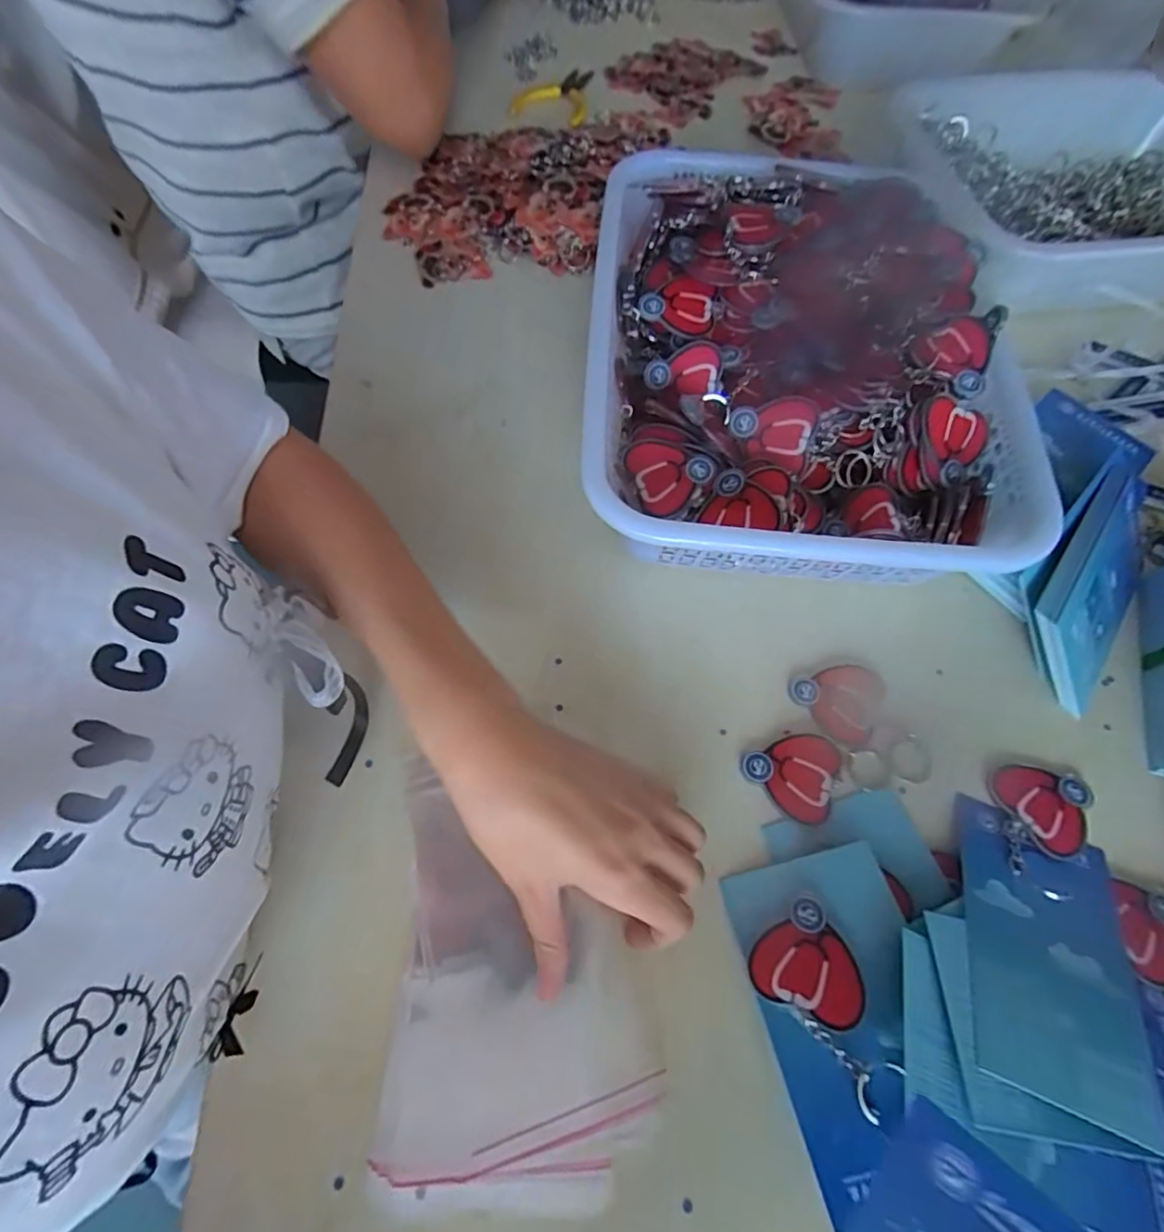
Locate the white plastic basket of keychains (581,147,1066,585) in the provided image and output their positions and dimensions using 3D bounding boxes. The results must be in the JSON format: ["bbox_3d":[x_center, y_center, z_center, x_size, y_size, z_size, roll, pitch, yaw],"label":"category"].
[{"bbox_3d":[0.143,-0.180,0.420,0.271,0.100,0.358,5,64,0],"label":"white plastic basket of keychains"}]

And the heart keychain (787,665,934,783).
[{"bbox_3d":[0.169,0.056,0.358,0.087,0.004,0.053,29,66,11],"label":"heart keychain"}]

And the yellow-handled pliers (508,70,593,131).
[{"bbox_3d":[-0.034,-0.550,0.641,0.078,0.013,0.110,9,64,2],"label":"yellow-handled pliers"}]

